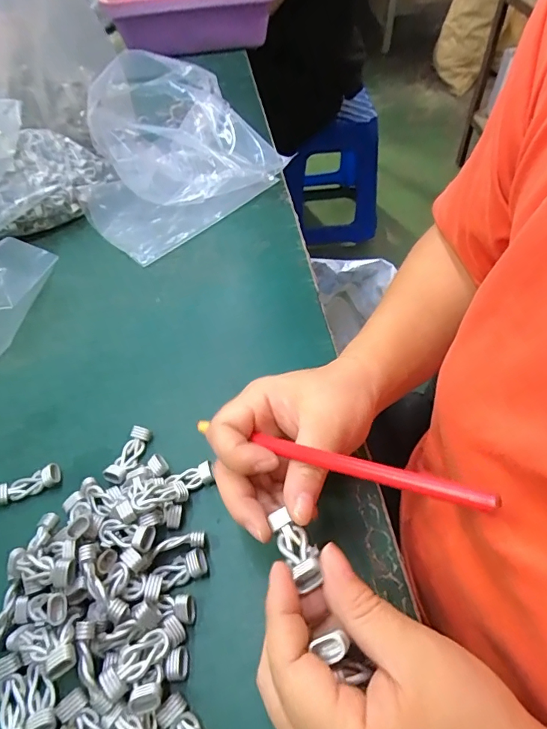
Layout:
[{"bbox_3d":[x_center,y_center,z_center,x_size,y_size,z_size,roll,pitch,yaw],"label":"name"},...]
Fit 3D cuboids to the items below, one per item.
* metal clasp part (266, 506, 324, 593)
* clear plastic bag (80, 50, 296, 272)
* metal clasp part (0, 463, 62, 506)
[{"bbox_3d":[0.011,0.088,0.210,0.015,0.010,0.041,-21,26,-10],"label":"metal clasp part"},{"bbox_3d":[-0.131,-0.245,0.493,0.201,0.109,0.218,-35,57,-20],"label":"clear plastic bag"},{"bbox_3d":[-0.176,0.085,0.311,0.046,0.010,0.015,-19,53,-9],"label":"metal clasp part"}]

